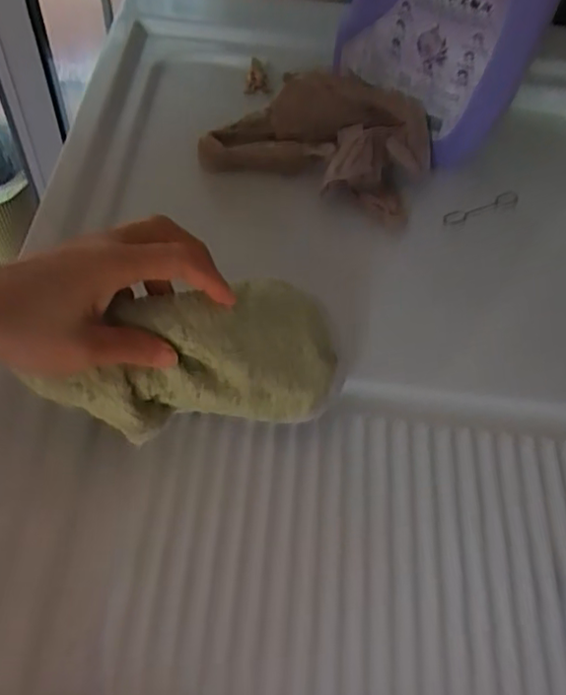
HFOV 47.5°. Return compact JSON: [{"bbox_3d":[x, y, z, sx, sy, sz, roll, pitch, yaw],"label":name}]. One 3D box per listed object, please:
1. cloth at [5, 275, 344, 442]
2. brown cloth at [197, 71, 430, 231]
[{"bbox_3d":[-0.051,0.009,0.386,0.168,0.074,0.067,-12,58,-12],"label":"cloth"},{"bbox_3d":[0.029,-0.181,0.567,0.192,0.068,0.114,23,58,11],"label":"brown cloth"}]

